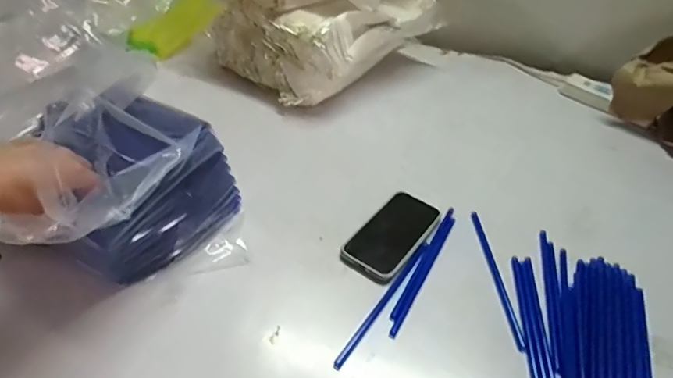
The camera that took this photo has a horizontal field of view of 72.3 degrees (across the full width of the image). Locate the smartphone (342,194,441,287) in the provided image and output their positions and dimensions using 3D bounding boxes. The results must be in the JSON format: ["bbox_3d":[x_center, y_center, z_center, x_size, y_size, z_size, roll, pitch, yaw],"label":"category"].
[{"bbox_3d":[0.078,0.060,0.629,0.078,0.010,0.159,30,47,24],"label":"smartphone"}]

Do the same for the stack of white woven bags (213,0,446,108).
[{"bbox_3d":[-0.013,-0.362,0.922,0.384,0.236,0.288,-30,53,-34],"label":"stack of white woven bags"}]

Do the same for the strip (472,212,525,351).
[{"bbox_3d":[0.208,0.112,0.604,0.012,0.006,0.214,3,42,-5],"label":"strip"}]

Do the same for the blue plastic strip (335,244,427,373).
[{"bbox_3d":[0.060,0.131,0.555,0.009,0.004,0.215,28,46,22],"label":"blue plastic strip"}]

